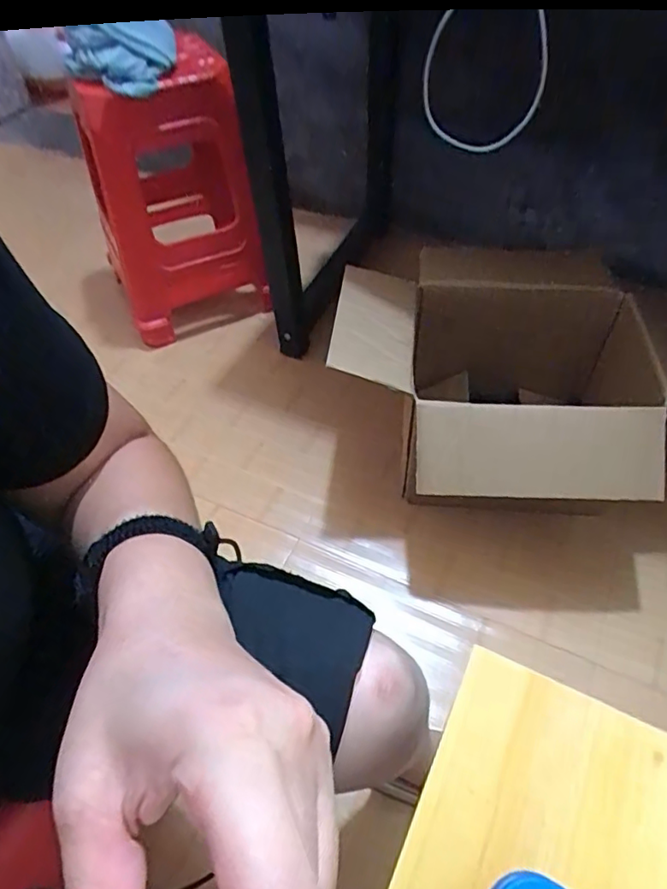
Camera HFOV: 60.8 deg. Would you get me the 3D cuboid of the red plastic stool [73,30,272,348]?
[{"bbox_3d":[-0.348,-0.507,1.219,0.313,0.538,0.299,-17,52,-11],"label":"red plastic stool"}]

